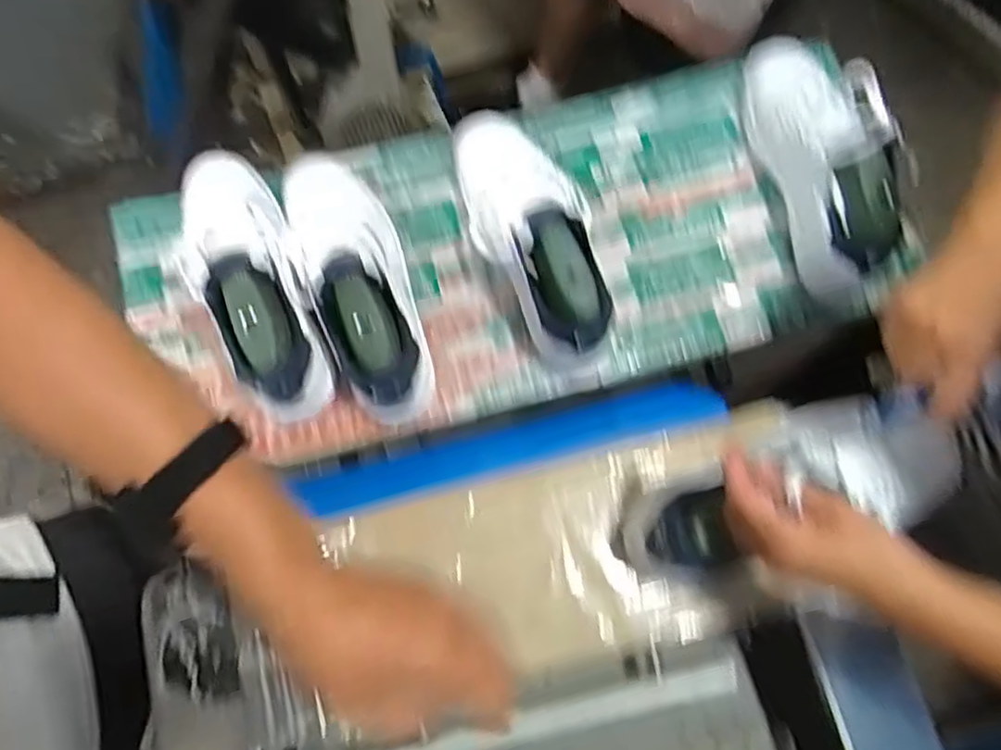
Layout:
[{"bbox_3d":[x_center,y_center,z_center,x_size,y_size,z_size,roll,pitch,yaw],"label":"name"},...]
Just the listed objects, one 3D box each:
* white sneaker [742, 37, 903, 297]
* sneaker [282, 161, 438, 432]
[{"bbox_3d":[0.316,-0.225,0.683,0.085,0.131,0.278,-16,77,-4],"label":"white sneaker"},{"bbox_3d":[-0.139,-0.106,0.650,0.098,0.131,0.293,-19,78,-5],"label":"sneaker"}]

